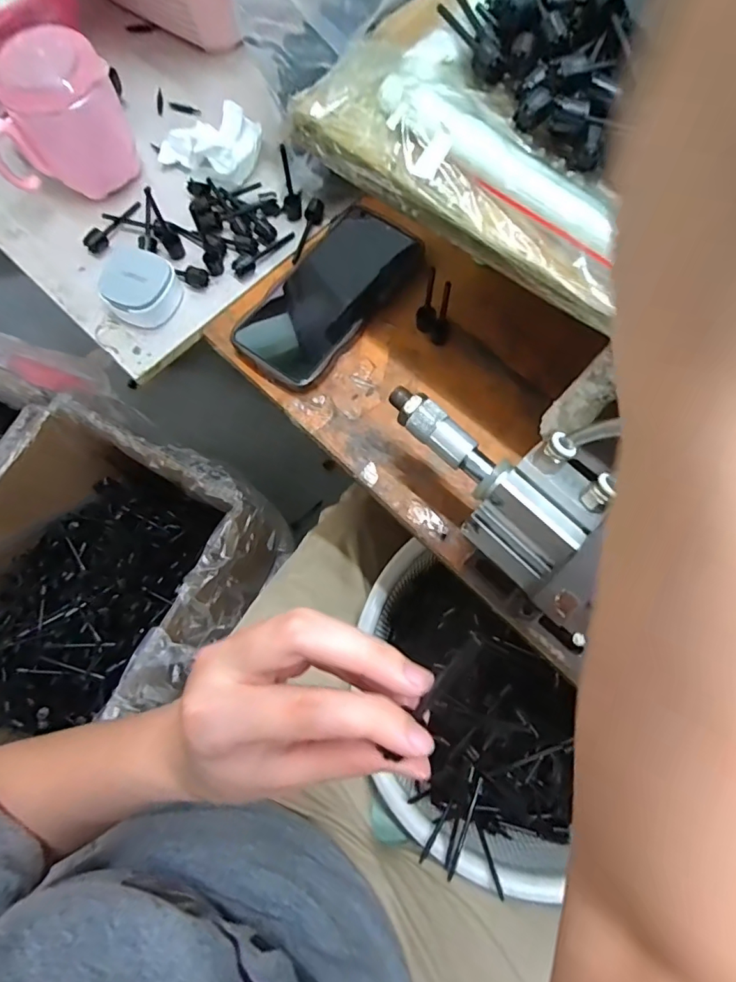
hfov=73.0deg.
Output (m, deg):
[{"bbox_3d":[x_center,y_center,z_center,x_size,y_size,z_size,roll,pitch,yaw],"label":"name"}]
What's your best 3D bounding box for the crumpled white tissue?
[{"bbox_3d":[-0.137,-0.310,0.435,0.080,0.031,0.067,21,74,7],"label":"crumpled white tissue"}]

